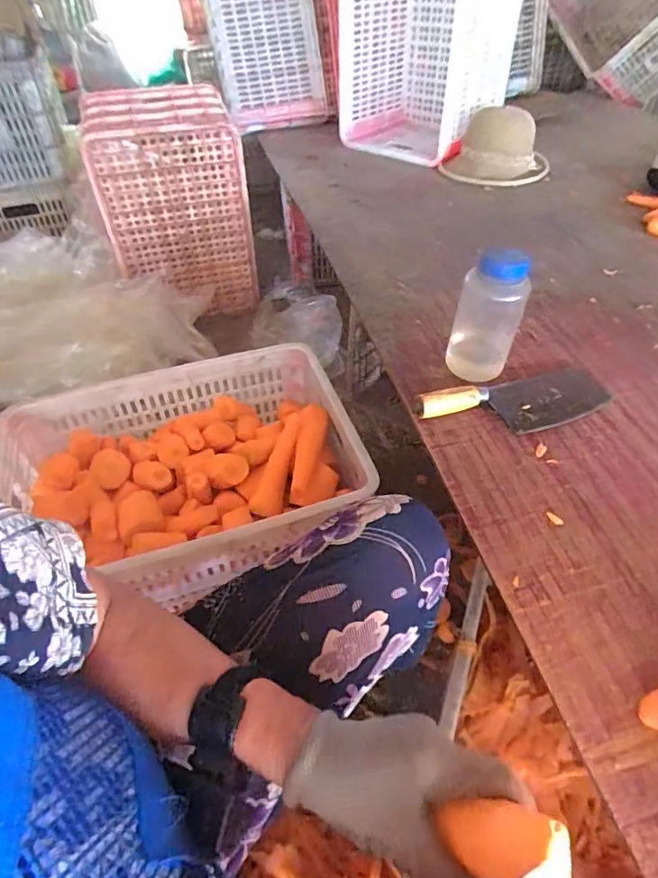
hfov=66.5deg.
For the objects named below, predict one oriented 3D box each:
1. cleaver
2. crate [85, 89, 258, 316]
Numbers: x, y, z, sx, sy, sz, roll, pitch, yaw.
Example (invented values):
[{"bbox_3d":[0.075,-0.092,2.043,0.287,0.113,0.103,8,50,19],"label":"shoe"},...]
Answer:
[{"bbox_3d":[0.250,-0.050,0.651,0.269,0.037,0.091,-17,50,-13],"label":"cleaver"},{"bbox_3d":[-0.399,-0.608,1.330,0.340,0.479,0.291,-14,49,-11],"label":"crate"}]

